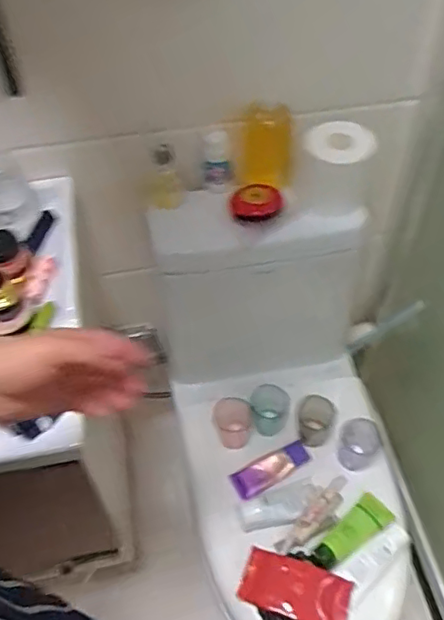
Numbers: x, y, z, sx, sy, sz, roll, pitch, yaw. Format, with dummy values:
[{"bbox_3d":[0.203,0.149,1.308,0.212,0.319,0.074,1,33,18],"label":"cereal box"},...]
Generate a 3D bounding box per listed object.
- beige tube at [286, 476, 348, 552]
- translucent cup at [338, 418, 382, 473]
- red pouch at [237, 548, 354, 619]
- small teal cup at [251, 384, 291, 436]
[{"bbox_3d":[0.151,0.311,0.894,0.030,0.024,0.142,36,61,26],"label":"beige tube"},{"bbox_3d":[0.222,0.220,0.936,0.061,0.087,0.051,18,54,16],"label":"translucent cup"},{"bbox_3d":[0.106,0.405,0.834,0.154,0.028,0.072,14,53,13],"label":"red pouch"},{"bbox_3d":[0.081,0.170,0.980,0.062,0.058,0.069,6,52,6],"label":"small teal cup"}]

